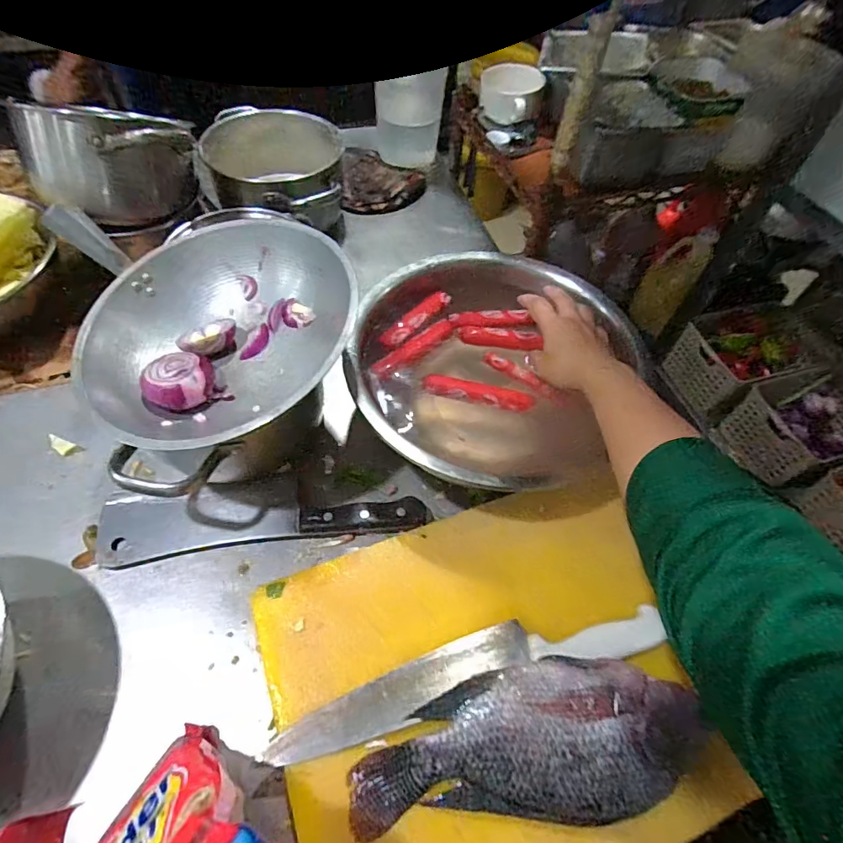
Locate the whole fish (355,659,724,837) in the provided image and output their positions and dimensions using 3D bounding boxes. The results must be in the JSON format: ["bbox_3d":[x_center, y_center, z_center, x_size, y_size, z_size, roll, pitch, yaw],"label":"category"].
[{"bbox_3d":[0.072,0.246,0.365,0.246,0.049,0.106,0,57,-5],"label":"whole fish"}]

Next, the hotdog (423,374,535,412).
[{"bbox_3d":[0.063,-0.029,0.513,0.119,0.021,0.021,6,57,-1],"label":"hotdog"}]

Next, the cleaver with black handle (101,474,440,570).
[{"bbox_3d":[-0.162,0.091,0.497,0.325,0.027,0.079,-4,57,-8],"label":"cleaver with black handle"}]

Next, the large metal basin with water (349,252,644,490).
[{"bbox_3d":[0.067,-0.055,0.536,0.292,0.088,0.306,2,57,-3],"label":"large metal basin with water"}]

